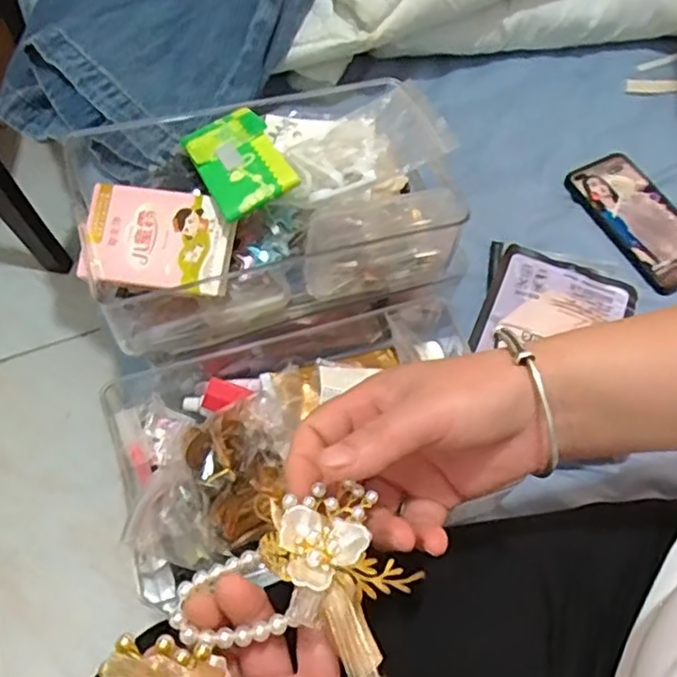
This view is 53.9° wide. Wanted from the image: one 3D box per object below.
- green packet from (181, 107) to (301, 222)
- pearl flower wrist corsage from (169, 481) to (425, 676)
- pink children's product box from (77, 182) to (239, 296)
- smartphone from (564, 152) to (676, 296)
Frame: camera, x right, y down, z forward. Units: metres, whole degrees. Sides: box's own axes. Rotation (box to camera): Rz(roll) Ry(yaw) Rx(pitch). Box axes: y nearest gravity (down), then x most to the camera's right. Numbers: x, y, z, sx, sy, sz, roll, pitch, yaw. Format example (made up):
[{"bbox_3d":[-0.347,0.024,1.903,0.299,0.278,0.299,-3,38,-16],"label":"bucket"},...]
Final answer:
[{"bbox_3d":[-0.067,-0.119,0.444,0.056,0.014,0.098,-27,54,-1],"label":"green packet"},{"bbox_3d":[-0.015,0.093,0.275,0.089,0.025,0.077,15,63,7],"label":"pearl flower wrist corsage"},{"bbox_3d":[-0.120,-0.065,0.442,0.098,0.018,0.065,11,83,9],"label":"pink children's product box"},{"bbox_3d":[0.281,-0.111,0.619,0.082,0.011,0.149,-29,66,-15],"label":"smartphone"}]

